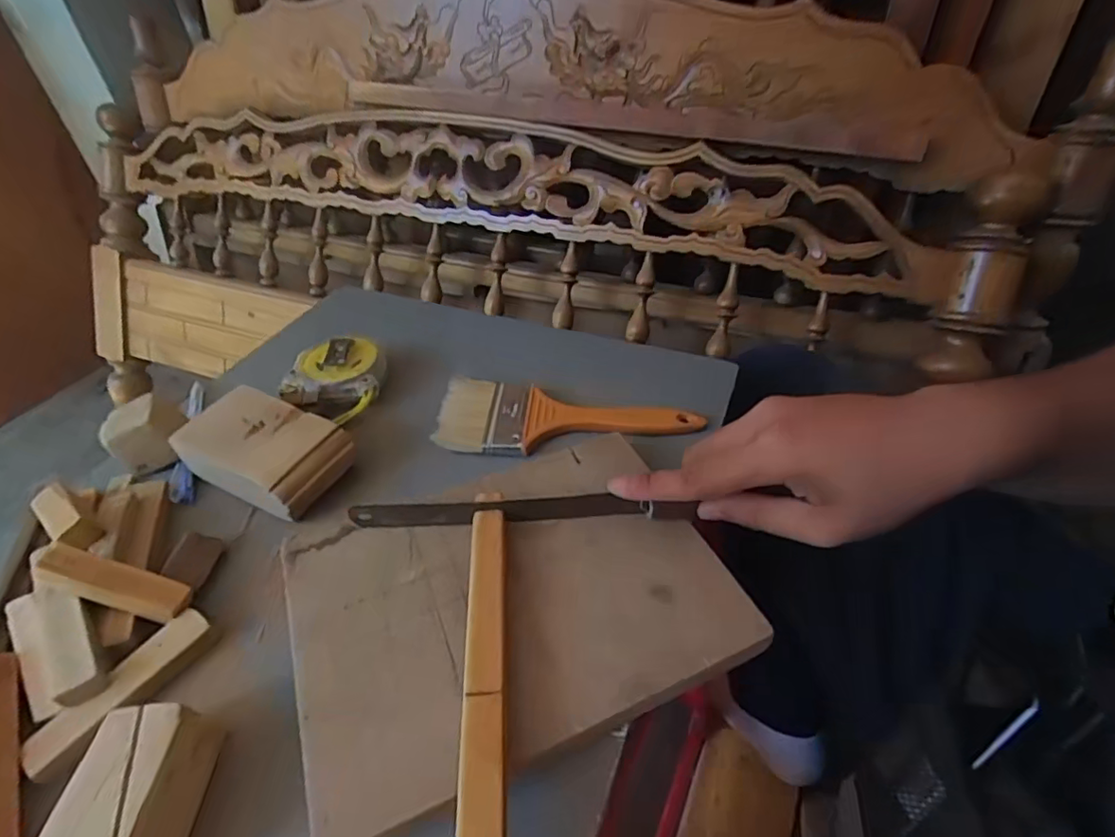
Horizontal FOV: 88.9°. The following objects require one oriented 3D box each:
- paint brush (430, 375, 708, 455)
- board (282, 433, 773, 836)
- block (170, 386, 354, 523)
[{"bbox_3d":[0.006,0.002,0.409,0.187,0.010,0.067,5,44,9],"label":"paint brush"},{"bbox_3d":[-0.027,0.089,0.300,0.213,0.013,0.165,-19,46,-16],"label":"board"},{"bbox_3d":[-0.193,0.022,0.376,0.105,0.035,0.067,17,47,21],"label":"block"}]

